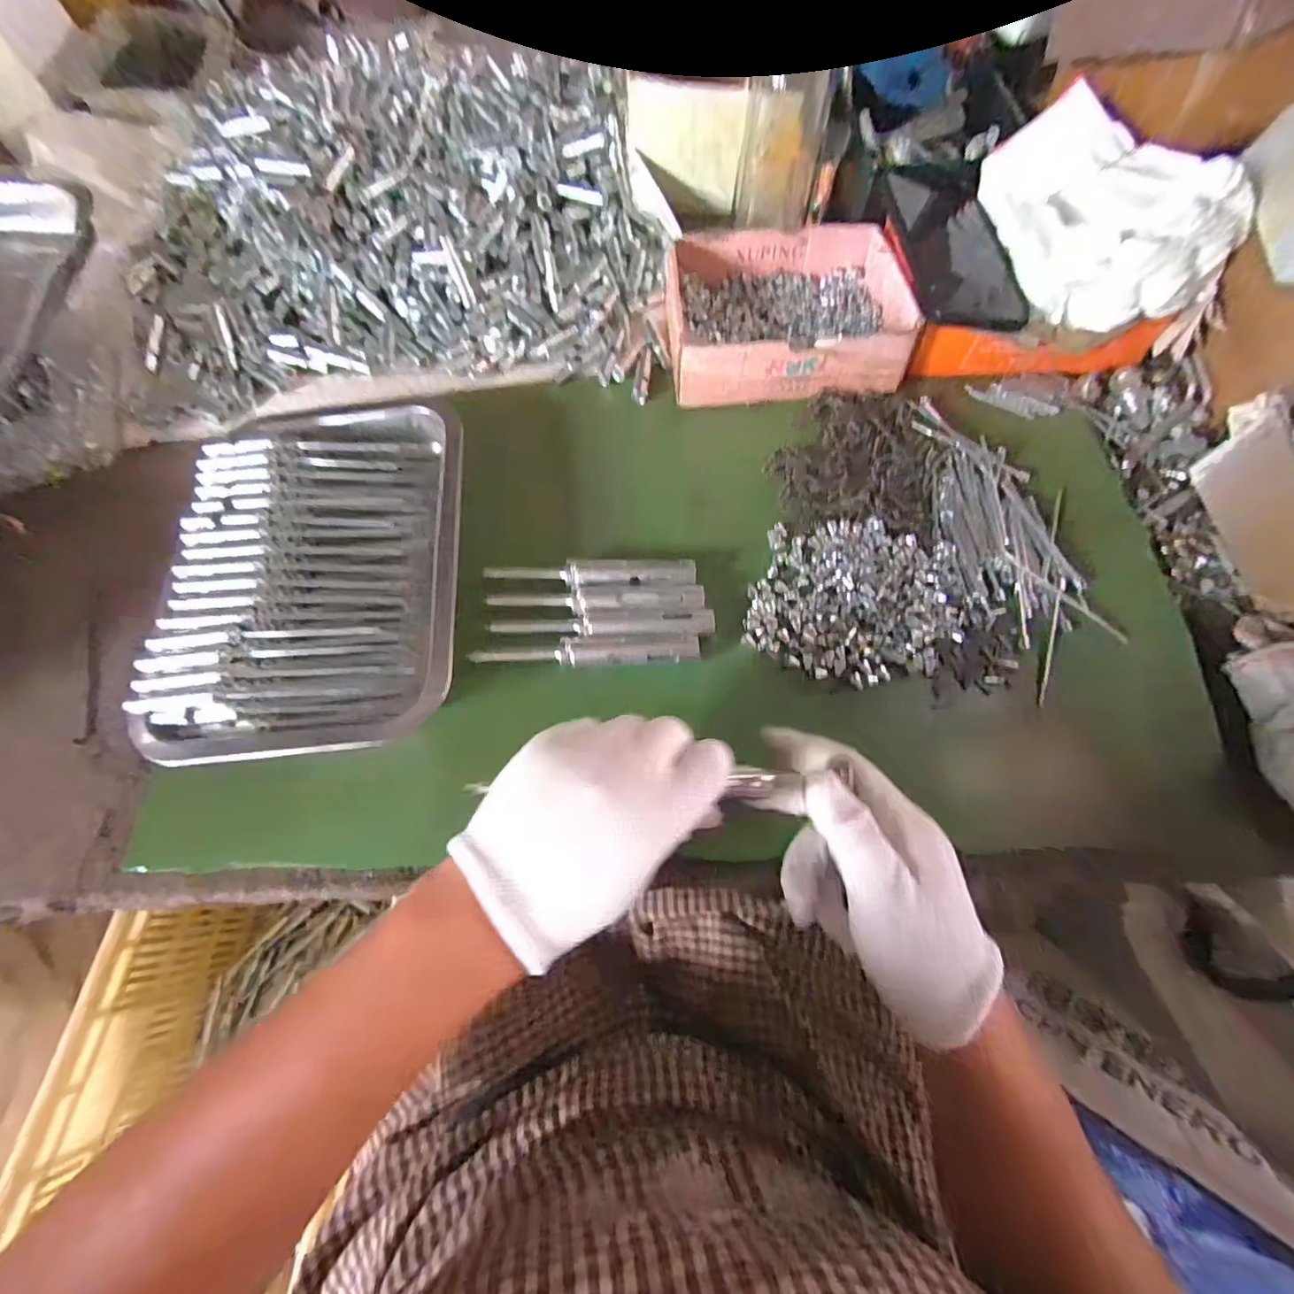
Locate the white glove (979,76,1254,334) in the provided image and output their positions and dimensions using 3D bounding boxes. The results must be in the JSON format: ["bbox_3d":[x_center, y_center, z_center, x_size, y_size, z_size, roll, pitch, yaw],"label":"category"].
[{"bbox_3d":[0.305,-0.301,0.378,0.102,0.078,0.174,-26,70,-10],"label":"white glove"}]

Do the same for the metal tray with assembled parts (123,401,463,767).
[{"bbox_3d":[-0.212,-0.051,0.366,0.176,0.046,0.246,-4,68,-1],"label":"metal tray with assembled parts"}]

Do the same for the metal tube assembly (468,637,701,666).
[{"bbox_3d":[-0.037,0.003,0.346,0.139,0.011,0.017,-1,68,0],"label":"metal tube assembly"}]

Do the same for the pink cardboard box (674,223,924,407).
[{"bbox_3d":[0.106,-0.271,0.432,0.175,0.048,0.151,-3,68,-1],"label":"pink cardboard box"}]

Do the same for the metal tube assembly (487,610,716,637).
[{"bbox_3d":[-0.027,-0.013,0.351,0.140,0.009,0.016,-2,68,0],"label":"metal tube assembly"}]

